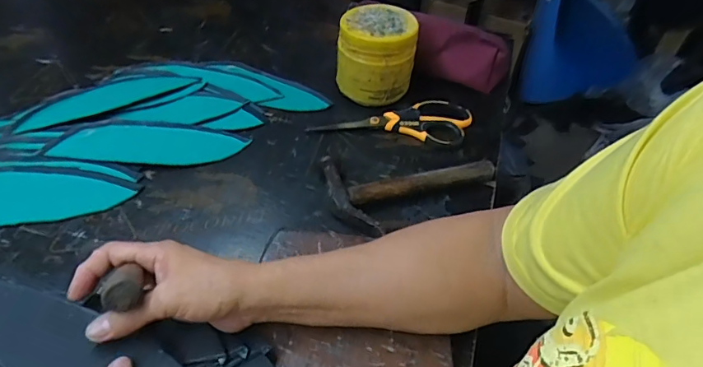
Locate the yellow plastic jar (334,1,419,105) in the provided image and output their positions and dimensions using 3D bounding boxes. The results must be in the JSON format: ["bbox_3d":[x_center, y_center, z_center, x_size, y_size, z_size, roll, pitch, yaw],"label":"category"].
[{"bbox_3d":[0.032,-0.160,0.596,0.094,0.097,0.082,3,48,1],"label":"yellow plastic jar"}]

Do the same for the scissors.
[{"bbox_3d":[0.052,-0.083,0.590,0.190,0.013,0.069,7,48,4],"label":"scissors"}]

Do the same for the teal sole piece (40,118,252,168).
[{"bbox_3d":[-0.226,-0.047,0.534,0.206,0.015,0.060,-2,48,-3],"label":"teal sole piece"}]

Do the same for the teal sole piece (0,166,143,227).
[{"bbox_3d":[-0.334,0.011,0.480,0.207,0.012,0.064,-1,48,-3],"label":"teal sole piece"}]

